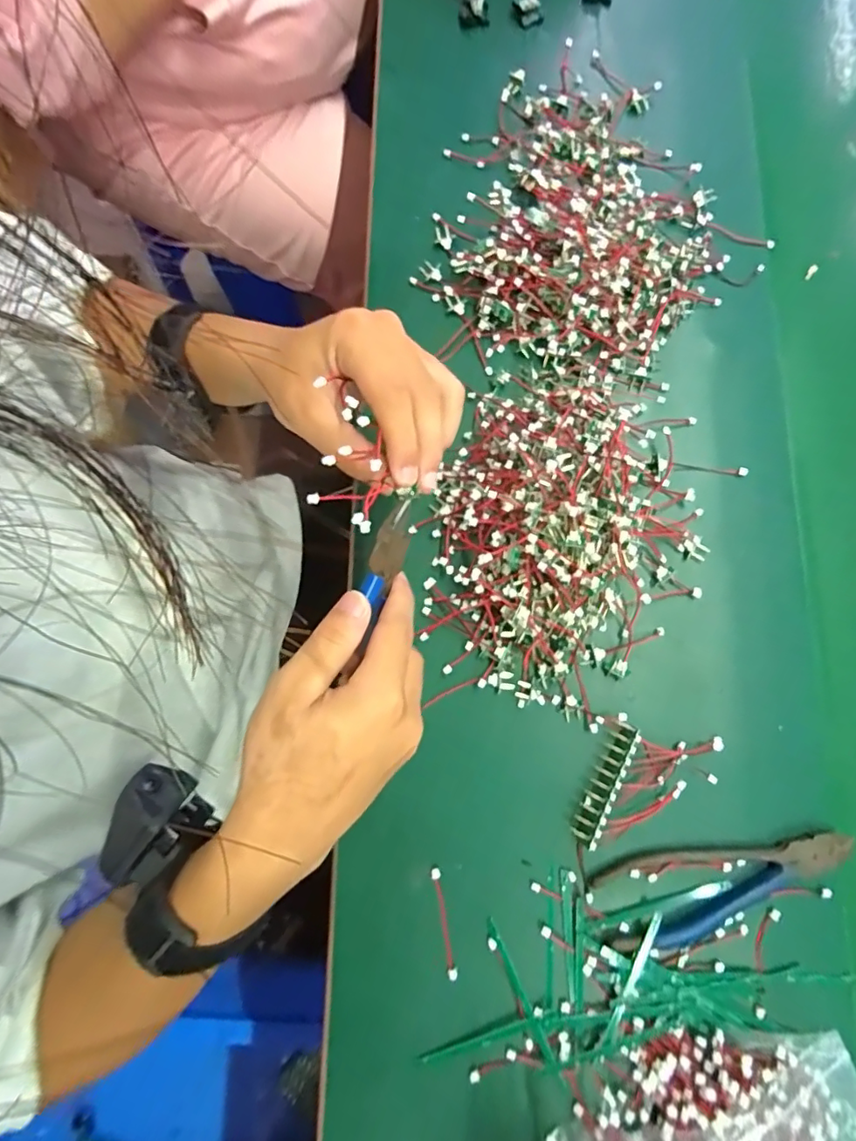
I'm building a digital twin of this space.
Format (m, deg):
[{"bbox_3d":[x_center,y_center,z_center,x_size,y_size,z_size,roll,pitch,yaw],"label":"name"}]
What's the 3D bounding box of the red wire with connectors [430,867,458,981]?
[{"bbox_3d":[0.009,0.205,0.314,0.006,0.004,0.058,-10,78,-2],"label":"red wire with connectors"}]

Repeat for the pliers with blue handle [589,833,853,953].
[{"bbox_3d":[0.171,0.182,0.310,0.144,0.009,0.051,-11,79,-2],"label":"pliers with blue handle"}]

